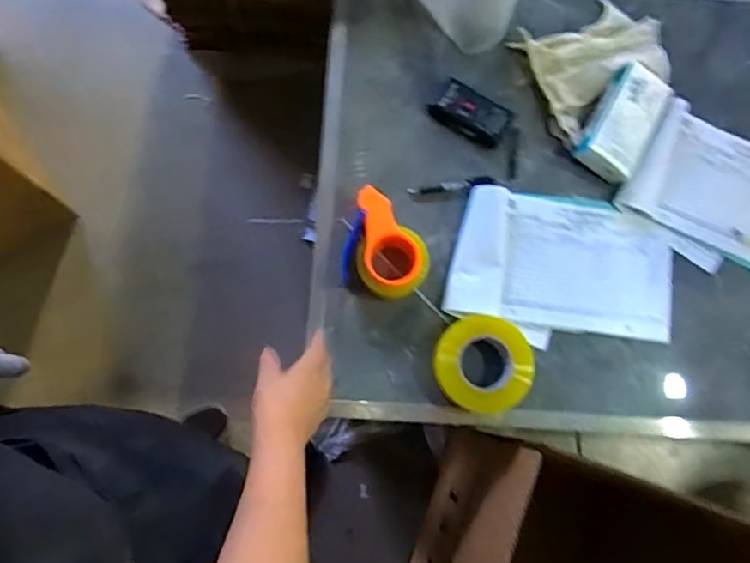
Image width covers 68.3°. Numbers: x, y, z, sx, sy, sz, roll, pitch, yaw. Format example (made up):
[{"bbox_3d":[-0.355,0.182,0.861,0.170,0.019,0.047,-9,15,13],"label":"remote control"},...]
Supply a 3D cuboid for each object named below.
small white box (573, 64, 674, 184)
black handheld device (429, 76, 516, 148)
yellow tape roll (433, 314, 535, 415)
[{"bbox_3d":[0.402,-0.256,0.888,0.095,0.054,0.170,30,80,6],"label":"small white box"},{"bbox_3d":[0.159,-0.278,0.914,0.126,0.015,0.076,30,80,6],"label":"black handheld device"},{"bbox_3d":[0.160,0.123,0.821,0.137,0.044,0.138,0,78,0],"label":"yellow tape roll"}]

